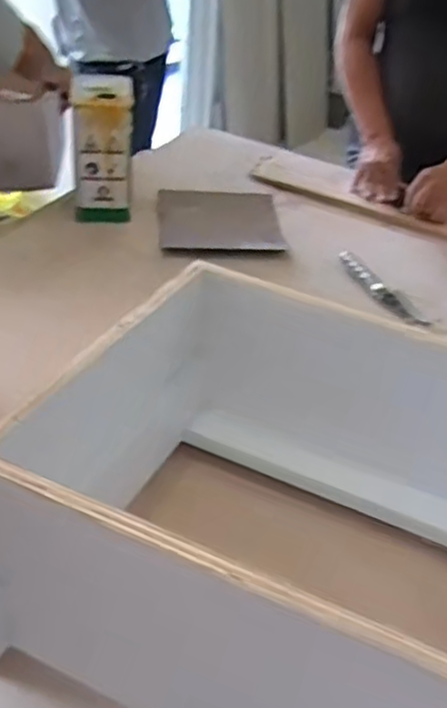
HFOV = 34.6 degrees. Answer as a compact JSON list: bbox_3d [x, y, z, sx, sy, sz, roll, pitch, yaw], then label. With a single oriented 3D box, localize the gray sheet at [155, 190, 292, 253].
[{"bbox_3d":[-0.008,-0.266,1.413,0.233,0.016,0.233,0,38,-7],"label":"gray sheet"}]

